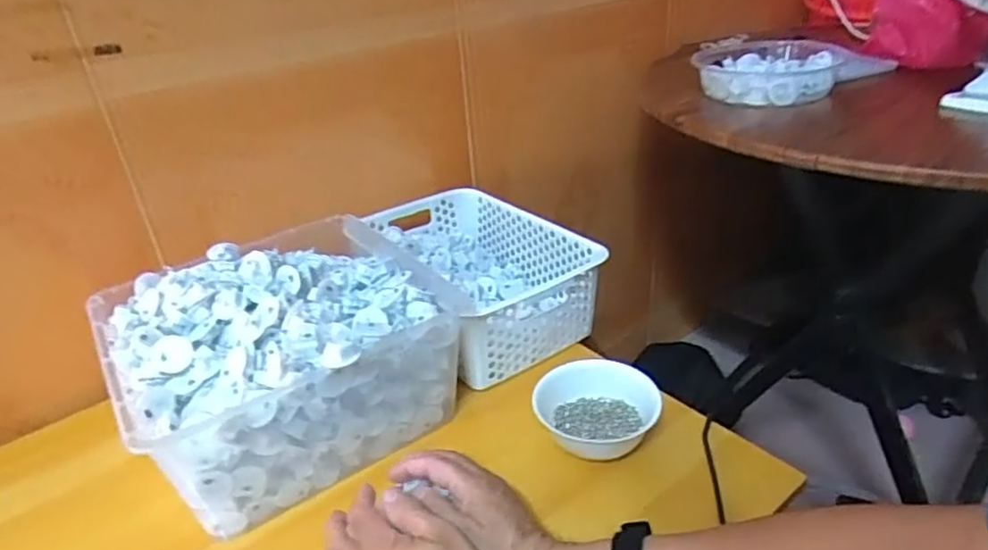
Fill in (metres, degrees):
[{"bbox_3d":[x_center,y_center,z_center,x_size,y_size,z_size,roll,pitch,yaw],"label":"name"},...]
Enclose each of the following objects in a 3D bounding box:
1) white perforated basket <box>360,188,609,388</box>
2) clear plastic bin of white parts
[{"bbox_3d":[-0.023,-0.004,0.812,0.196,0.106,0.300,-22,34,-27],"label":"white perforated basket"},{"bbox_3d":[-0.216,0.080,0.663,0.300,0.167,0.278,-22,34,-27],"label":"clear plastic bin of white parts"}]

